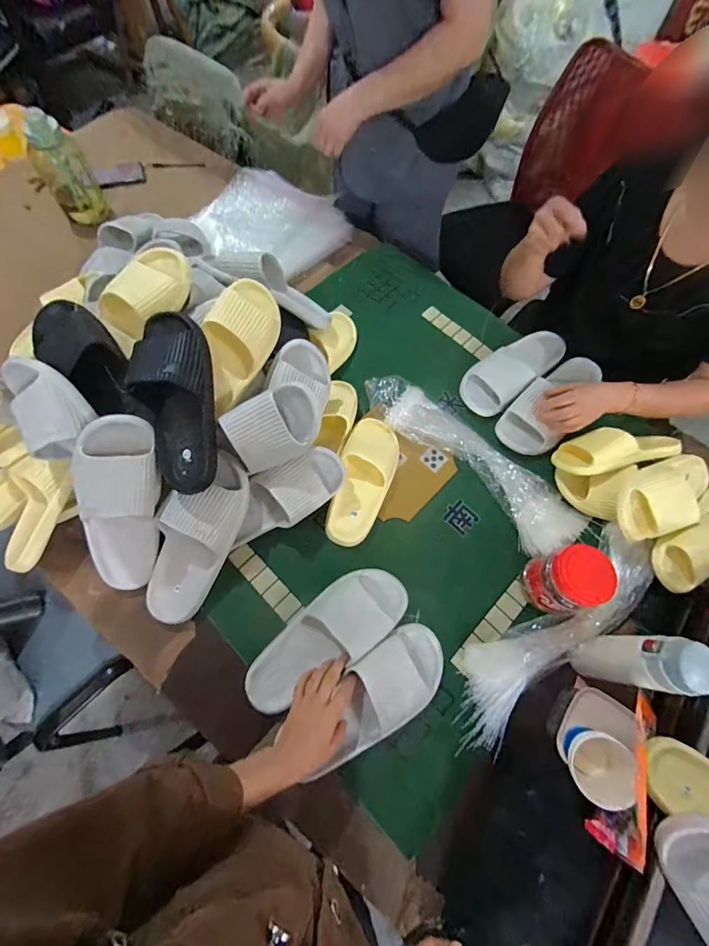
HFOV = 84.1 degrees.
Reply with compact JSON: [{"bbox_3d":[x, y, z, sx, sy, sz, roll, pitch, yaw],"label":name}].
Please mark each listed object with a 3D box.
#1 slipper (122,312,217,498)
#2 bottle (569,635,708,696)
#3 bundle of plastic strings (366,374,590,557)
[{"bbox_3d":[-0.263,-0.109,0.586,0.108,0.062,0.271,-10,92,-5],"label":"slipper"},{"bbox_3d":[0.381,0.254,0.531,0.064,0.190,0.061,7,67,2],"label":"bottle"},{"bbox_3d":[0.218,-0.031,0.753,0.472,0.045,0.126,42,72,15],"label":"bundle of plastic strings"}]

